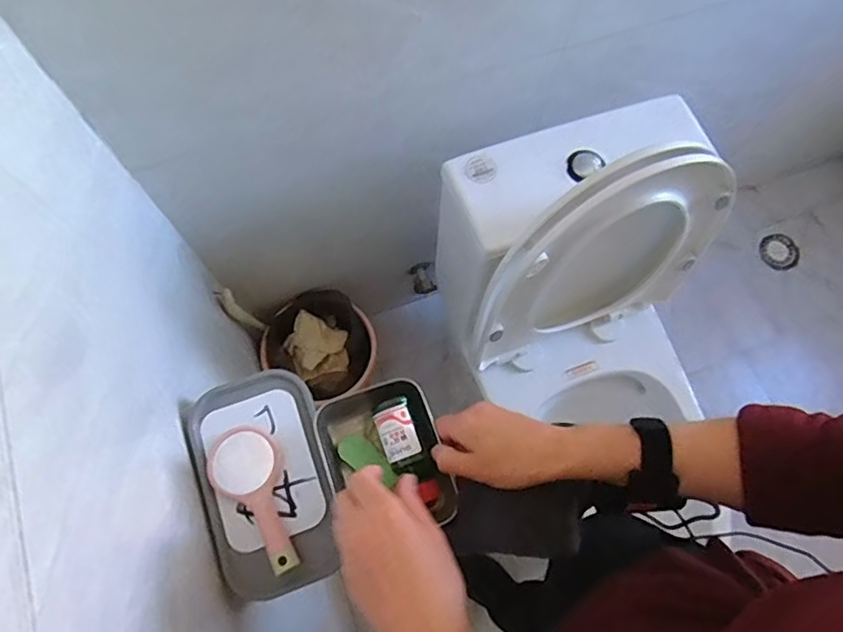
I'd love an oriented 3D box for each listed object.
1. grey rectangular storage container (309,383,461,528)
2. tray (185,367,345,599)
[{"bbox_3d":[-0.034,0.131,0.521,0.103,0.044,0.131,-18,75,-7],"label":"grey rectangular storage container"},{"bbox_3d":[-0.155,0.162,0.561,0.121,0.028,0.210,-20,75,-8],"label":"tray"}]

